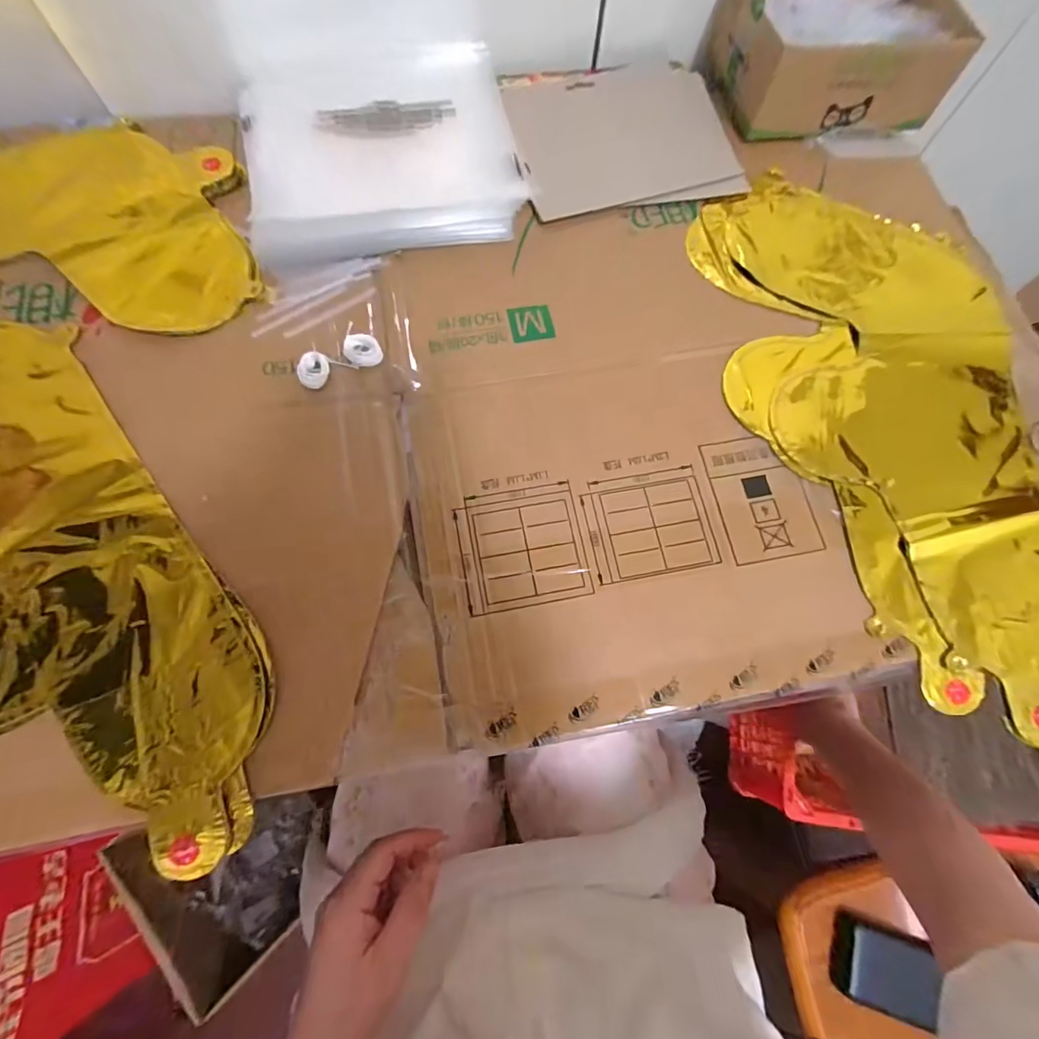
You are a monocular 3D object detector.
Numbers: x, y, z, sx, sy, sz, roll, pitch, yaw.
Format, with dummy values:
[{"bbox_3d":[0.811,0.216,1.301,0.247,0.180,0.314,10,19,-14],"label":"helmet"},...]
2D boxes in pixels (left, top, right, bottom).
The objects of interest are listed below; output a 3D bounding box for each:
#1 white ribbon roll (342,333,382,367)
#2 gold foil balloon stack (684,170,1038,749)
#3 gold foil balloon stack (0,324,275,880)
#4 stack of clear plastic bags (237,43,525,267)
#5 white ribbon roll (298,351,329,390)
[{"bbox_3d":[-0.116,-0.125,0.363,0.025,0.006,0.028,-25,74,-10],"label":"white ribbon roll"},{"bbox_3d":[0.287,-0.089,0.357,0.234,0.027,0.441,-15,73,-7],"label":"gold foil balloon stack"},{"bbox_3d":[-0.353,0.032,0.305,0.386,0.023,0.342,-5,72,-4],"label":"gold foil balloon stack"},{"bbox_3d":[-0.120,-0.325,0.430,0.231,0.025,0.222,-14,73,-7],"label":"stack of clear plastic bags"},{"bbox_3d":[-0.148,-0.109,0.355,0.020,0.007,0.030,-6,72,-4],"label":"white ribbon roll"}]

